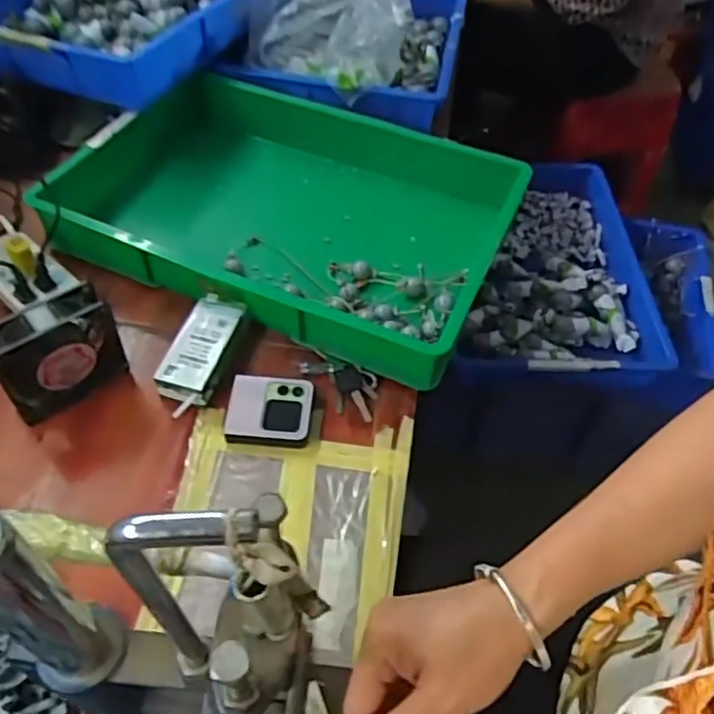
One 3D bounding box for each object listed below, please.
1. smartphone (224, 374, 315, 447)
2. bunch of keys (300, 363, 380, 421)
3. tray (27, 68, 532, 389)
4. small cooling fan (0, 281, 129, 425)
[{"bbox_3d":[-0.091,0.055,0.684,0.085,0.018,0.079,5,51,-2],"label":"smartphone"},{"bbox_3d":[-0.022,0.030,0.719,0.094,0.017,0.059,18,52,9],"label":"bunch of keys"},{"bbox_3d":[-0.096,-0.197,0.851,0.551,0.091,0.370,24,53,14],"label":"tray"},{"bbox_3d":[-0.308,-0.004,0.675,0.123,0.115,0.049,-30,60,-26],"label":"small cooling fan"}]

